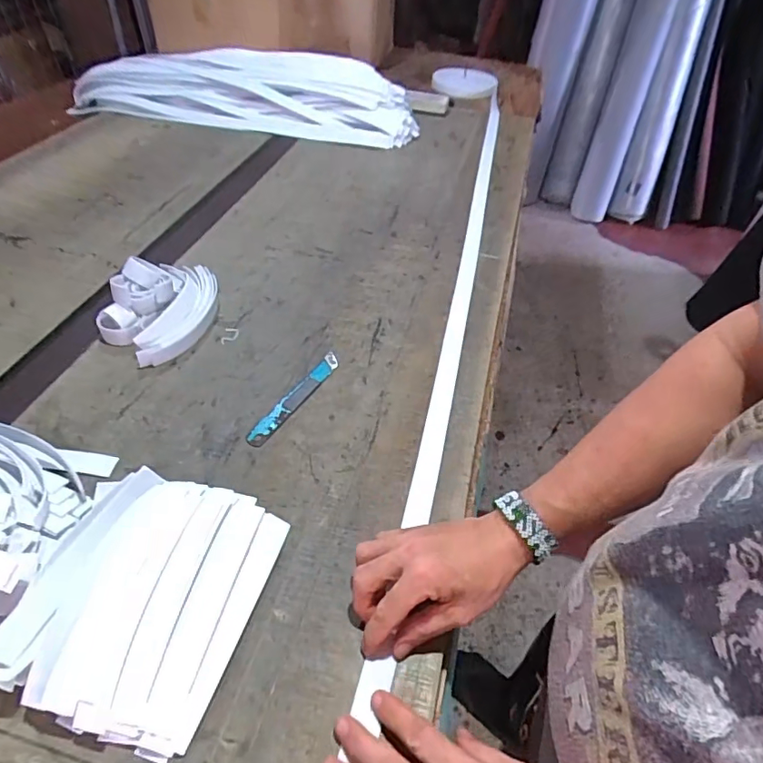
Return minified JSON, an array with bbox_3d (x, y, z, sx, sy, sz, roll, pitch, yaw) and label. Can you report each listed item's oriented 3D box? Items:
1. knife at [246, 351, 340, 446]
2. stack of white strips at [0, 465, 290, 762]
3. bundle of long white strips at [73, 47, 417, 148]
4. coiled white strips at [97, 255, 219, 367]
[{"bbox_3d":[-0.103,0.017,0.620,0.025,0.005,0.168,24,50,19],"label":"knife"},{"bbox_3d":[-0.203,0.173,0.436,0.185,0.044,0.199,13,48,10],"label":"stack of white strips"},{"bbox_3d":[-0.330,-0.702,1.209,0.841,0.142,0.182,11,47,7],"label":"bundle of long white strips"},{"bbox_3d":[-0.292,-0.109,0.687,0.121,0.059,0.190,8,47,5],"label":"coiled white strips"}]

